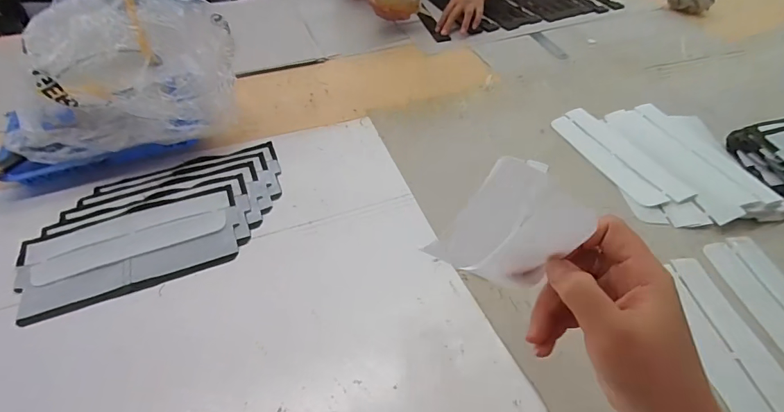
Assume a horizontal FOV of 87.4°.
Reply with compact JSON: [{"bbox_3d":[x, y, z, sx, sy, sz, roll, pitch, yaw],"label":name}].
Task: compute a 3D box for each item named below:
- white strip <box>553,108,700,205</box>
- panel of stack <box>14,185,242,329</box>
[{"bbox_3d":[0.328,-0.079,0.612,0.065,0.014,0.227,-14,48,-12],"label":"white strip"},{"bbox_3d":[-0.312,0.052,0.498,0.241,0.012,0.125,-18,49,-16],"label":"panel of stack"}]

